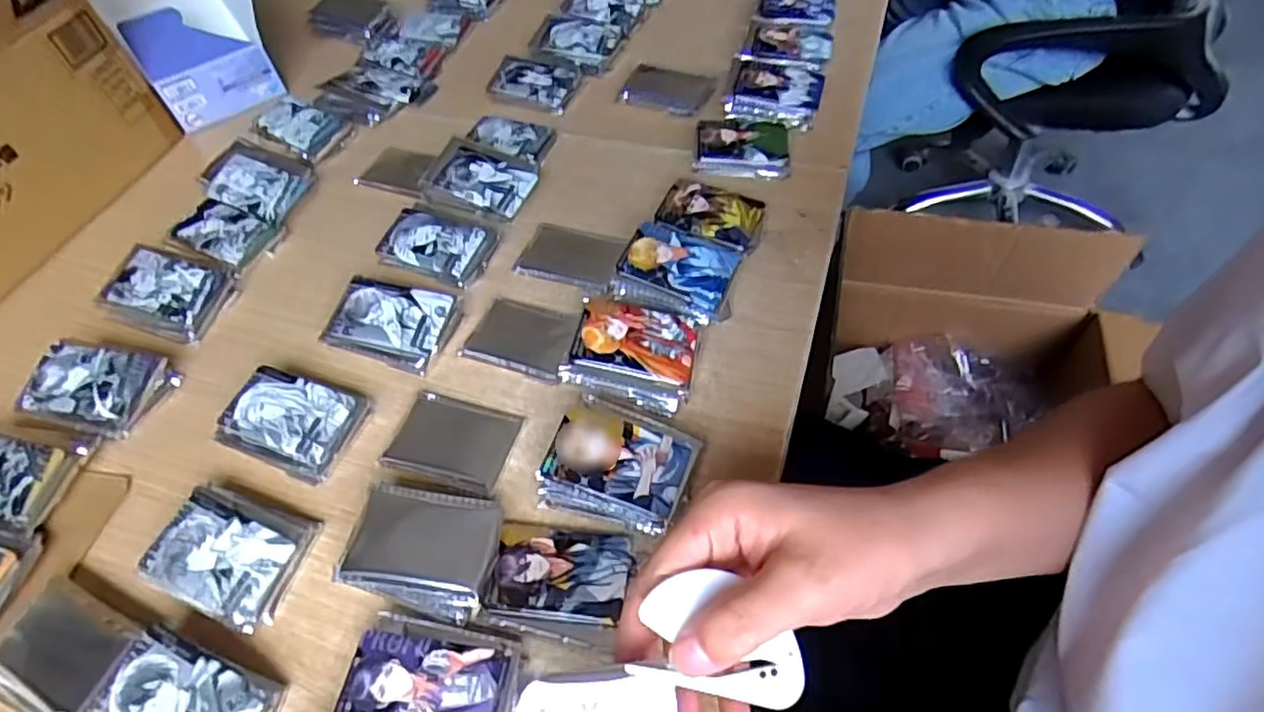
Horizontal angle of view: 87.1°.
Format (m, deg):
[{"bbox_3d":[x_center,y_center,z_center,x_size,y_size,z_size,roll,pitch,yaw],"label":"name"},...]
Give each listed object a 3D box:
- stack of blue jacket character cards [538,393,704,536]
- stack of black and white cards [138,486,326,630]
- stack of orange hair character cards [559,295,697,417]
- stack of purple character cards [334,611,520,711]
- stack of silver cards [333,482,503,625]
[{"bbox_3d":[-0.006,0.069,0.429,0.088,0.042,0.068,13,55,16],"label":"stack of blue jacket character cards"},{"bbox_3d":[-0.253,0.124,0.422,0.087,0.031,0.071,16,55,17],"label":"stack of black and white cards"},{"bbox_3d":[0.001,0.000,0.482,0.087,0.046,0.062,11,54,14],"label":"stack of orange hair character cards"},{"bbox_3d":[-0.111,0.185,0.367,0.091,0.021,0.070,7,53,11],"label":"stack of purple character cards"},{"bbox_3d":[-0.128,0.119,0.412,0.085,0.029,0.066,9,54,13],"label":"stack of silver cards"}]

